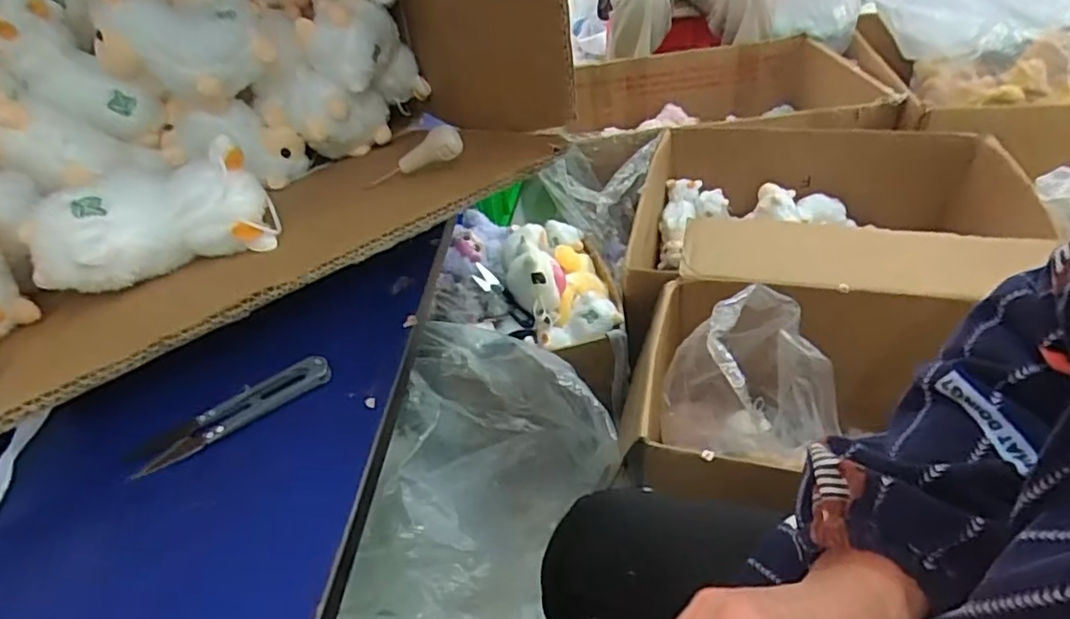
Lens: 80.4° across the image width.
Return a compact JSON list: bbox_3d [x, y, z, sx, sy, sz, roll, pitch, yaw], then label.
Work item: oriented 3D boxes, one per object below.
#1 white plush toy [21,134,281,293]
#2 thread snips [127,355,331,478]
[{"bbox_3d":[-0.221,-0.051,0.369,0.128,0.053,0.056,-25,41,-24],"label":"white plush toy"},{"bbox_3d":[-0.157,0.053,0.332,0.101,0.011,0.022,-26,41,-25],"label":"thread snips"}]

